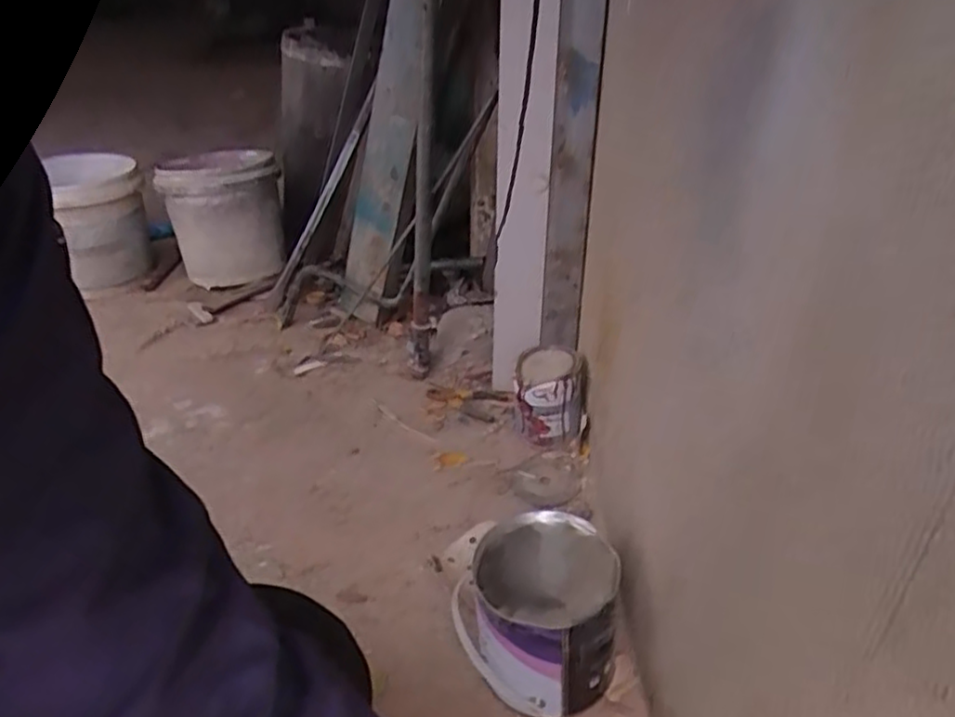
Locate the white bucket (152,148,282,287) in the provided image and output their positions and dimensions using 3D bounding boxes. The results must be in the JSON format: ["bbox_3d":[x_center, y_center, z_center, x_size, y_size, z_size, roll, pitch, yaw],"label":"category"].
[{"bbox_3d":[-0.589,-0.341,1.676,0.246,0.255,0.270,-7,32,-12],"label":"white bucket"}]

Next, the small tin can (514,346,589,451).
[{"bbox_3d":[0.117,0.062,1.137,0.113,0.135,0.115,0,31,0],"label":"small tin can"}]

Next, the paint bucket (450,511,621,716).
[{"bbox_3d":[0.060,0.277,0.768,0.160,0.157,0.155,0,31,0],"label":"paint bucket"}]

